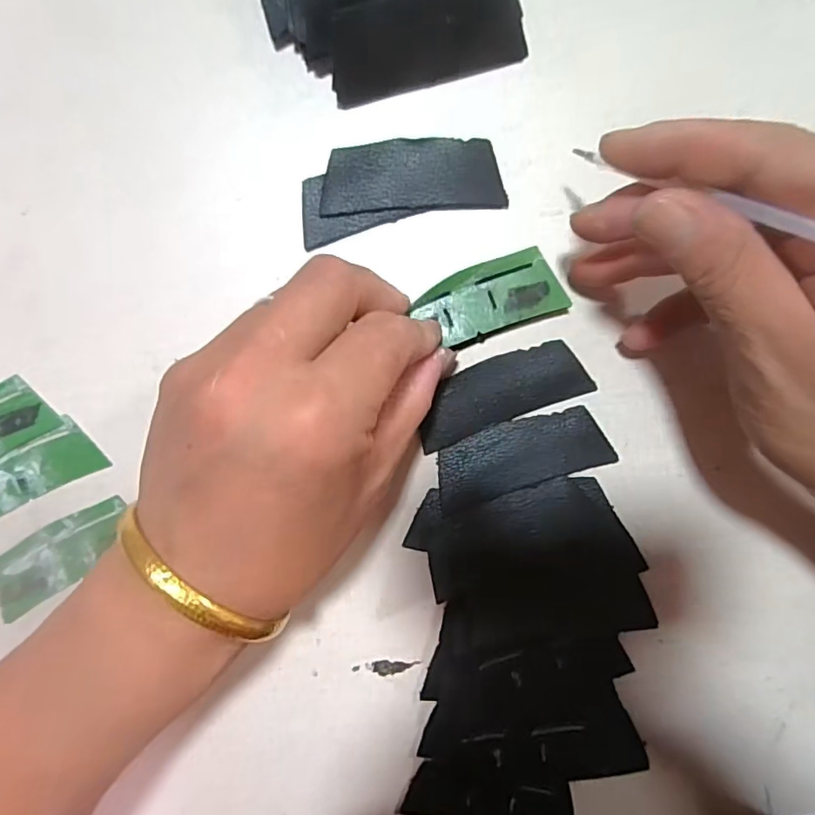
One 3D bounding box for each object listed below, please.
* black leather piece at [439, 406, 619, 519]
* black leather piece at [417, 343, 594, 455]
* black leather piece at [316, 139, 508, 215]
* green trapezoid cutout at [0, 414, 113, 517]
[{"bbox_3d":[0.045,0.019,0.222,0.069,0.005,0.027,-18,94,3],"label":"black leather piece"},{"bbox_3d":[0.037,-0.006,0.221,0.069,0.004,0.027,-22,94,3],"label":"black leather piece"},{"bbox_3d":[0.002,-0.090,0.215,0.069,0.005,0.025,-2,95,2],"label":"black leather piece"},{"bbox_3d":[-0.163,0.031,0.232,0.072,0.004,0.023,-27,93,4],"label":"green trapezoid cutout"}]

